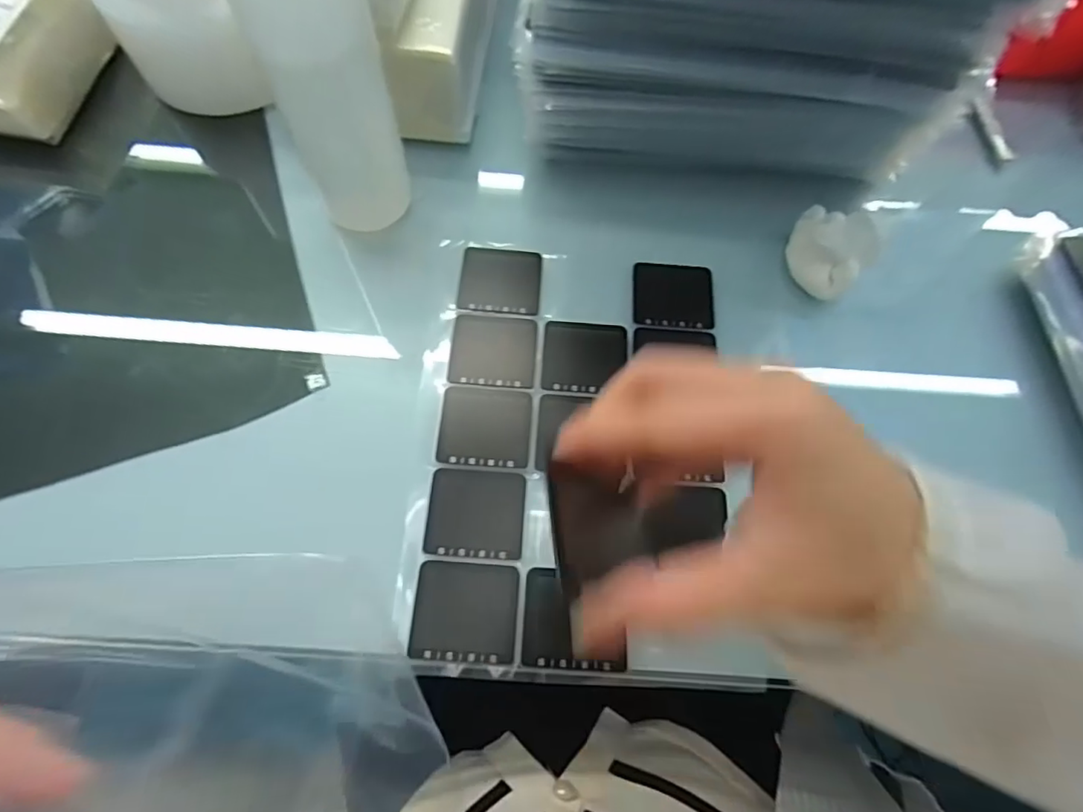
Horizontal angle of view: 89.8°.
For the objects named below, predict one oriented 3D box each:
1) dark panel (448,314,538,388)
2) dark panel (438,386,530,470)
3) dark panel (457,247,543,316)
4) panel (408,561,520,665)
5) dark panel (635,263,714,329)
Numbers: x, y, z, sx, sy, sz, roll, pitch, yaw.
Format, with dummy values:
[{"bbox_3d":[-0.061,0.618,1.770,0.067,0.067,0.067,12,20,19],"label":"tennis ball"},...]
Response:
[{"bbox_3d":[-0.031,-0.036,0.354,0.054,0.004,0.050,4,69,-1],"label":"dark panel"},{"bbox_3d":[-0.034,0.013,0.334,0.054,0.006,0.050,3,69,-2],"label":"dark panel"},{"bbox_3d":[-0.028,-0.086,0.374,0.054,0.005,0.049,4,69,-1],"label":"dark panel"},{"bbox_3d":[-0.041,0.110,0.293,0.055,0.005,0.049,4,69,-1],"label":"panel"},{"bbox_3d":[0.091,-0.077,0.373,0.055,0.007,0.050,5,74,-2],"label":"dark panel"}]

